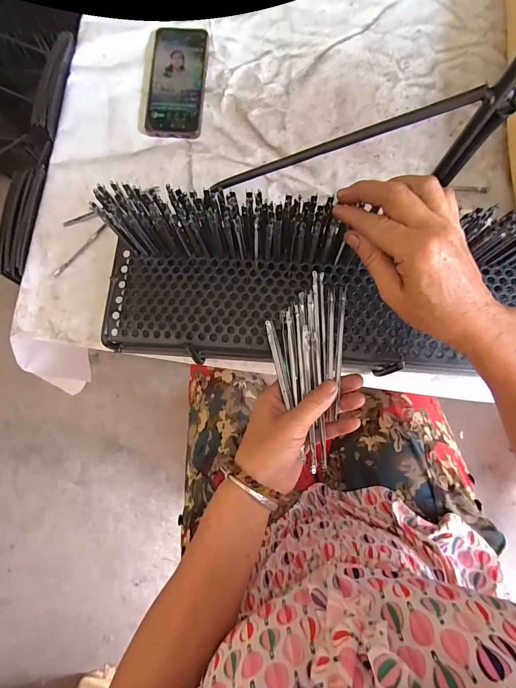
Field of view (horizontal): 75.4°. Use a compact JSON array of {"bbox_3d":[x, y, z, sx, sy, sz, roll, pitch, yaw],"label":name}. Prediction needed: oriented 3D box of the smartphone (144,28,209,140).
[{"bbox_3d":[-0.113,-0.371,0.468,0.076,0.009,0.166,4,82,1],"label":"smartphone"}]

